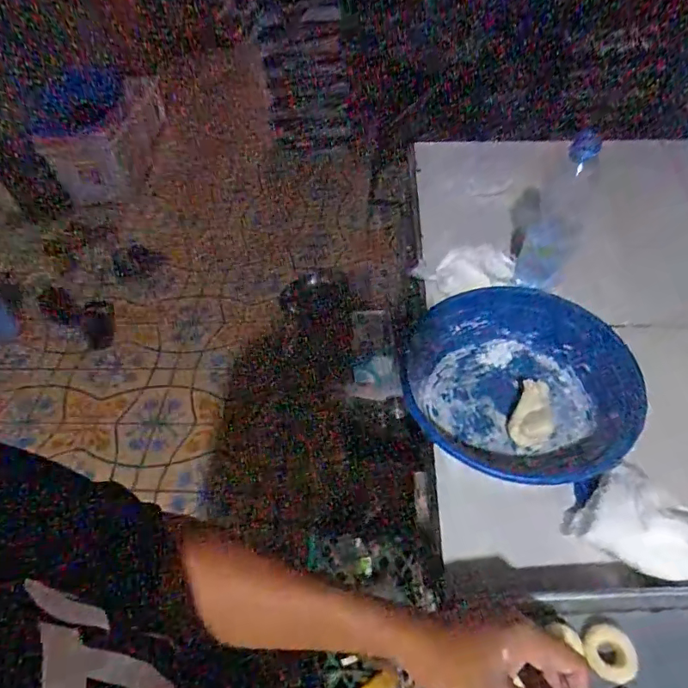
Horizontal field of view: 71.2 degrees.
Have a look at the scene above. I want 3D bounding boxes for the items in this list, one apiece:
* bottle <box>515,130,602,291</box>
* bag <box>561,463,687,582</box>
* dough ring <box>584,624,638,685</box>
[{"bbox_3d":[0.295,-0.175,0.674,0.076,0.204,0.073,20,54,21],"label":"bottle"},{"bbox_3d":[0.302,0.176,0.478,0.129,0.048,0.095,26,57,25],"label":"bag"},{"bbox_3d":[0.236,0.276,0.429,0.039,0.020,0.042,-3,49,3],"label":"dough ring"}]

